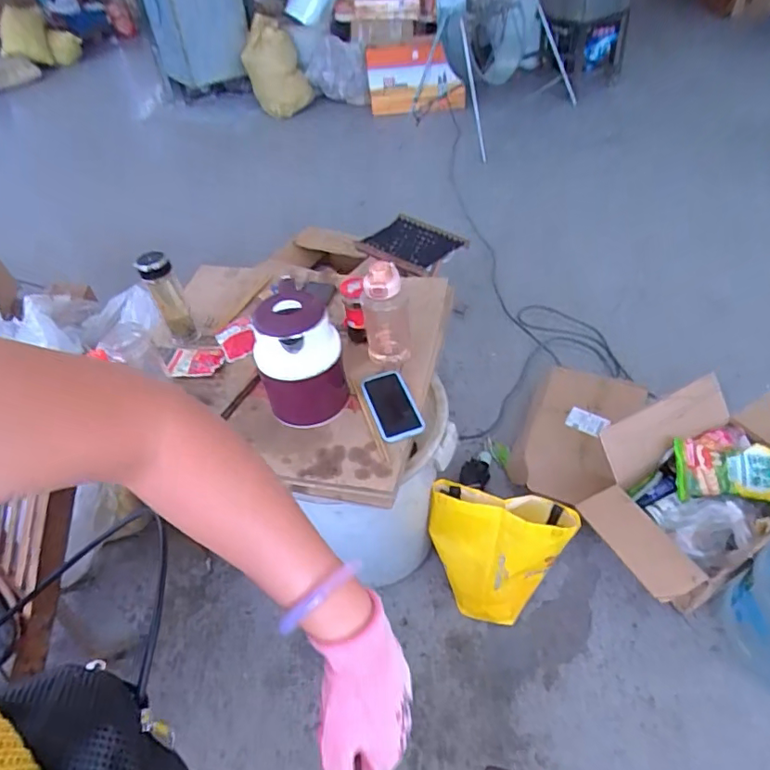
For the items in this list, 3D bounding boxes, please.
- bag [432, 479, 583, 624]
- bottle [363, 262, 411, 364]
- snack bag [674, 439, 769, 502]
[{"bbox_3d":[0.235,0.375,1.177,0.298,0.289,0.184,12,48,19],"label":"bag"},{"bbox_3d":[-0.001,-0.149,1.083,0.090,0.232,0.085,-6,44,2],"label":"bottle"},{"bbox_3d":[0.762,0.187,1.169,0.232,0.052,0.135,-1,65,22],"label":"snack bag"}]

